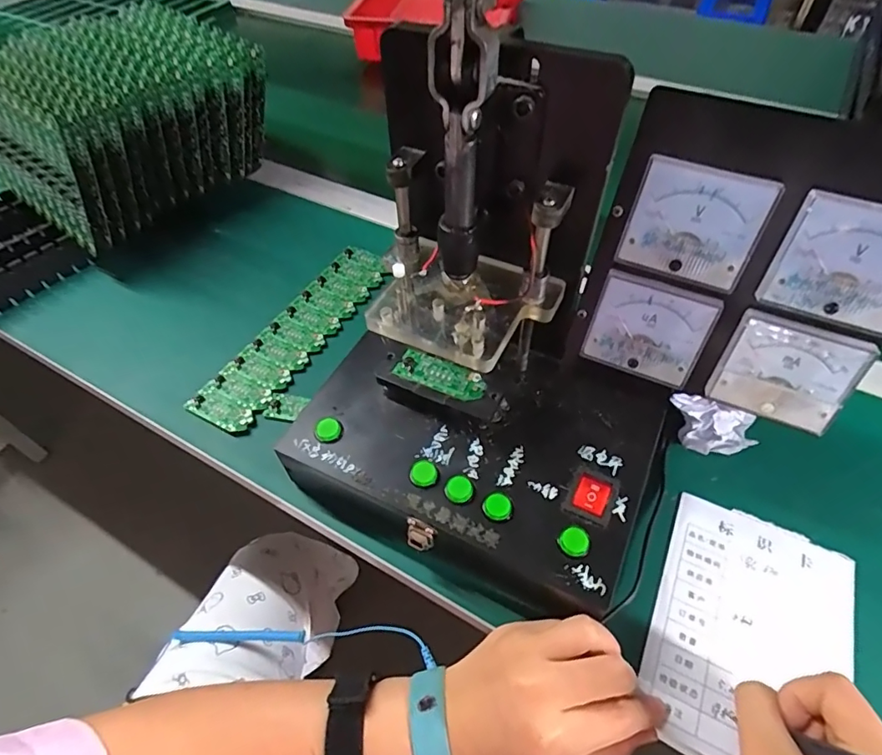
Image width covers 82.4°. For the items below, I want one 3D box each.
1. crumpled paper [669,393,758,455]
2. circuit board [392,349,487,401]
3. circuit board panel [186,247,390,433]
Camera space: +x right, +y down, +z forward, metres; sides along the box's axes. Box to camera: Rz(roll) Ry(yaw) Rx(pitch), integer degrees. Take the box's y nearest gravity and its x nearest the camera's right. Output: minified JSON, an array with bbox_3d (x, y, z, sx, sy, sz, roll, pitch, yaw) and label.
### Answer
[{"bbox_3d":[0.208,0.036,0.378,0.061,0.020,0.046,-6,53,-2],"label":"crumpled paper"},{"bbox_3d":[-0.001,-0.001,0.329,0.059,0.005,0.020,19,56,16],"label":"circuit board"},{"bbox_3d":[-0.126,-0.043,0.457,0.055,0.007,0.224,24,57,19],"label":"circuit board panel"}]

